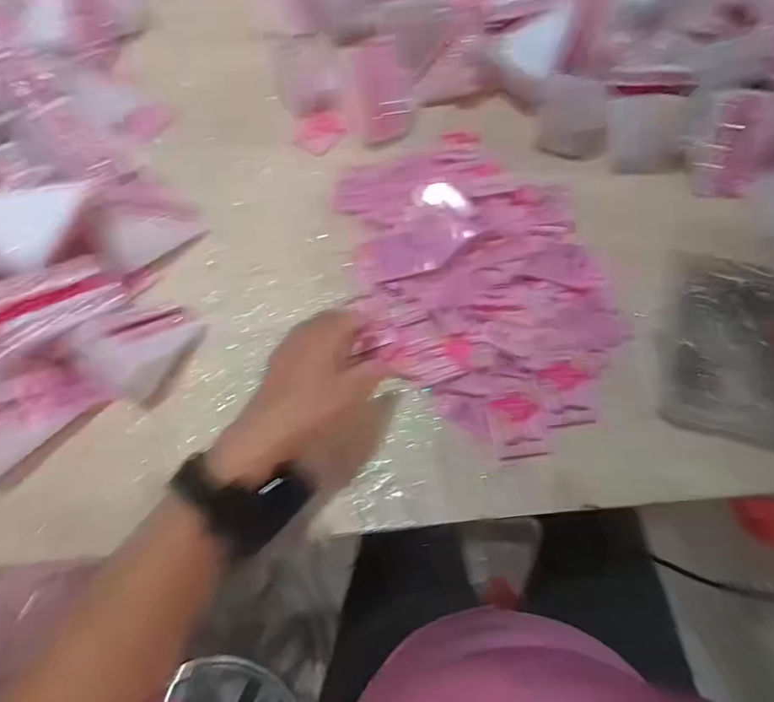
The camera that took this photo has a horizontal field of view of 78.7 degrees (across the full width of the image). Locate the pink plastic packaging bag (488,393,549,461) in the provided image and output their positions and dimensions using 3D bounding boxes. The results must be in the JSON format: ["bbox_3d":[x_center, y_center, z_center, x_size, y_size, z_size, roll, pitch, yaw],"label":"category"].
[{"bbox_3d":[0.107,0.061,0.386,0.041,0.004,0.051,-7,78,-4],"label":"pink plastic packaging bag"}]

